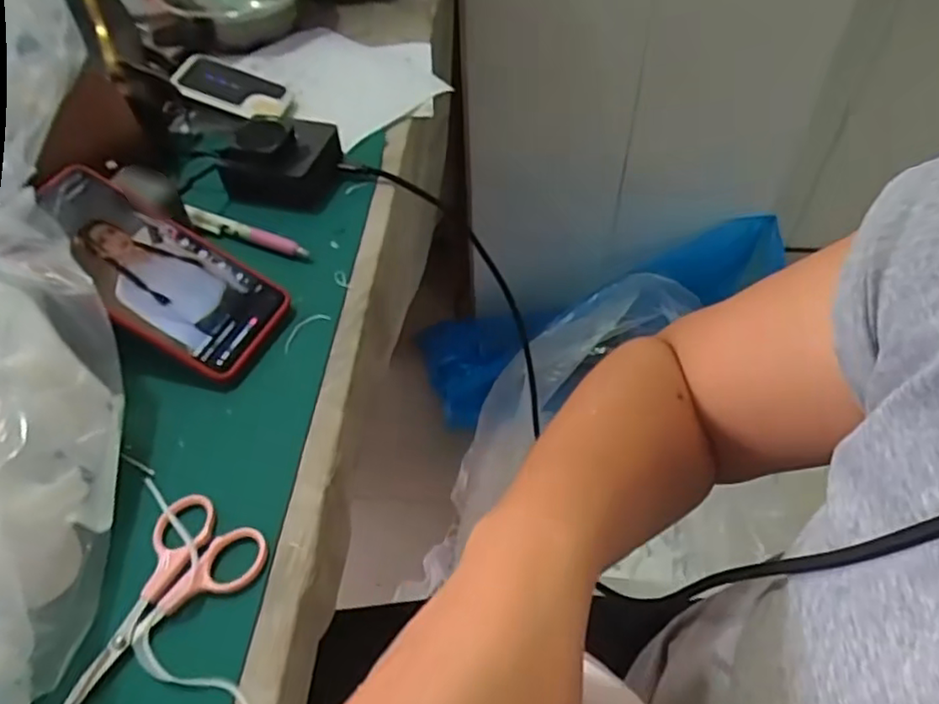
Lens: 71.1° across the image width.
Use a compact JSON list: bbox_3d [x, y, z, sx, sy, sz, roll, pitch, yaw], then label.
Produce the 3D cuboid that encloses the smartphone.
[{"bbox_3d":[-0.200,-0.051,0.411,0.163,0.012,0.075,32,60,-5],"label":"smartphone"}]

